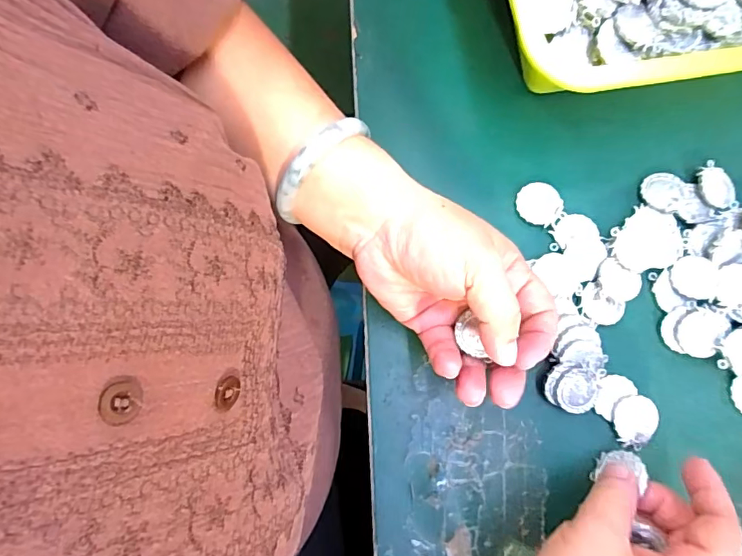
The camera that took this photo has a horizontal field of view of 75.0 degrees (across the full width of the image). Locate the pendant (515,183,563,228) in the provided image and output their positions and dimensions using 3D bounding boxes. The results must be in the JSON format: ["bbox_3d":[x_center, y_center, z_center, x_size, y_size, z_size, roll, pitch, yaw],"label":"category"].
[{"bbox_3d":[0.108,-0.048,0.310,0.026,0.005,0.028,0,80,-1],"label":"pendant"}]

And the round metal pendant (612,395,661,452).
[{"bbox_3d":[0.156,0.085,0.286,0.026,0.004,0.030,16,80,2],"label":"round metal pendant"}]

